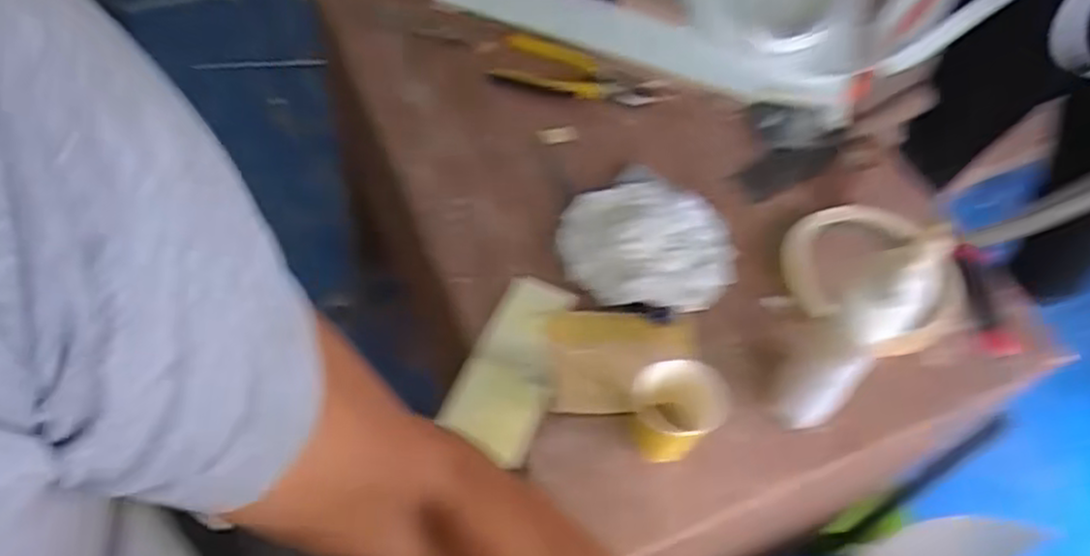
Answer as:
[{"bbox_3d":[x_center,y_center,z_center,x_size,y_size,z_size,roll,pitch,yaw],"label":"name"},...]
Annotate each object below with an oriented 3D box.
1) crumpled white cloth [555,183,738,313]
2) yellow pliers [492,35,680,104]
[{"bbox_3d":[0.114,-0.039,0.837,0.193,0.026,0.164,11,54,2],"label":"crumpled white cloth"},{"bbox_3d":[0.054,-0.272,1.011,0.235,0.028,0.087,7,54,-1],"label":"yellow pliers"}]

